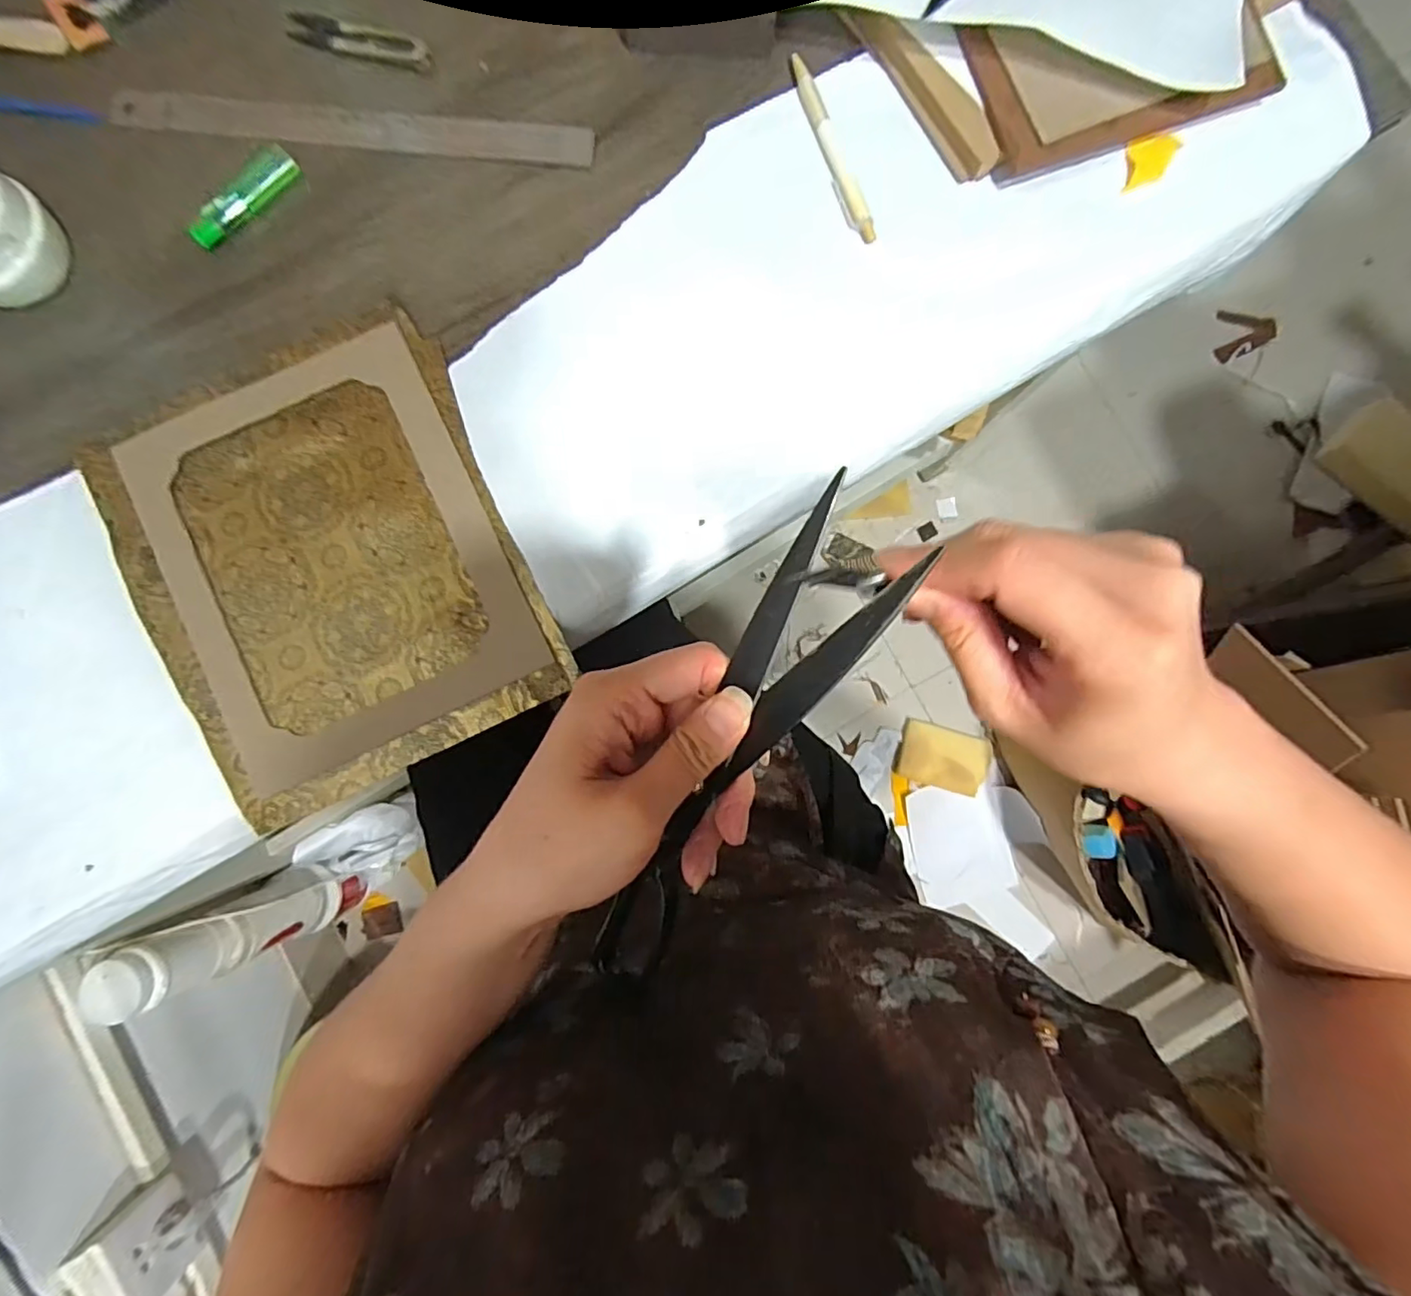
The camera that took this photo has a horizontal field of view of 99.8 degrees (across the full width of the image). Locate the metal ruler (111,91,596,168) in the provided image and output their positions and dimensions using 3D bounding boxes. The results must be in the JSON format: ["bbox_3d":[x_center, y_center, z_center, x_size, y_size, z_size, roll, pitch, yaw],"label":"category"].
[{"bbox_3d":[-0.230,-0.345,0.394,0.307,0.006,0.034,5,79,0],"label":"metal ruler"}]

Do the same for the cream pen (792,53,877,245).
[{"bbox_3d":[0.085,-0.333,0.395,0.014,0.008,0.138,-19,86,-2],"label":"cream pen"}]

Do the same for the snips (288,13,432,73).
[{"bbox_3d":[-0.234,-0.415,0.404,0.100,0.009,0.028,13,86,1],"label":"snips"}]

